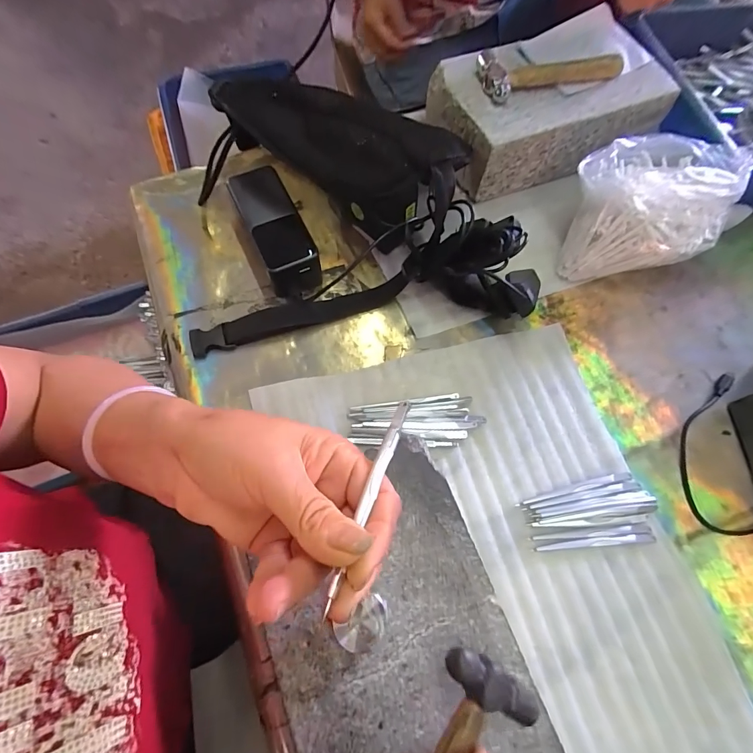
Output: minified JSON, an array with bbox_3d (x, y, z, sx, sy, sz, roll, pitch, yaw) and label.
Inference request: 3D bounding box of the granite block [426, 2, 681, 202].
[{"bbox_3d":[0.200,-0.317,0.456,0.250,0.079,0.144,-20,71,-9],"label":"granite block"}]

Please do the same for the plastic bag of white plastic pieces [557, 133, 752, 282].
[{"bbox_3d":[0.279,-0.176,0.404,0.148,0.099,0.126,3,69,-1],"label":"plastic bag of white plastic pieces"}]

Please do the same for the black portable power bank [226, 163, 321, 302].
[{"bbox_3d":[-0.104,-0.149,0.406,0.050,0.052,0.132,-24,71,-11],"label":"black portable power bank"}]

